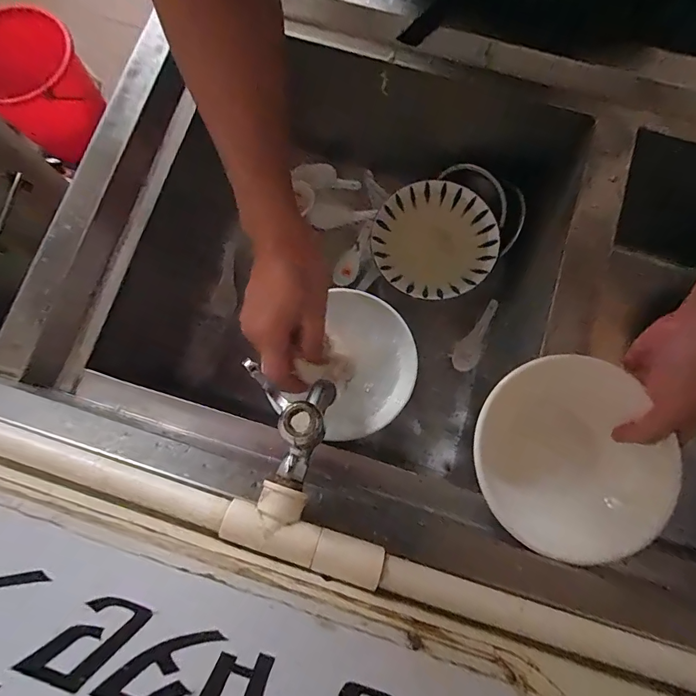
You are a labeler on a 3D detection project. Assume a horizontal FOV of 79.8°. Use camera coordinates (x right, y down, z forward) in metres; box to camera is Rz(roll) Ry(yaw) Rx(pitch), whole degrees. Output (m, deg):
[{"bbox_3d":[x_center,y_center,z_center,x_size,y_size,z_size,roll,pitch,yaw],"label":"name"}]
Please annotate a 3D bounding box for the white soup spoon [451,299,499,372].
[{"bbox_3d":[0.199,-0.020,0.651,0.036,0.031,0.117,25,79,5],"label":"white soup spoon"}]

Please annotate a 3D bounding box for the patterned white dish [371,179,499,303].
[{"bbox_3d":[0.136,-0.163,0.656,0.174,0.057,0.184,0,78,0],"label":"patterned white dish"}]

